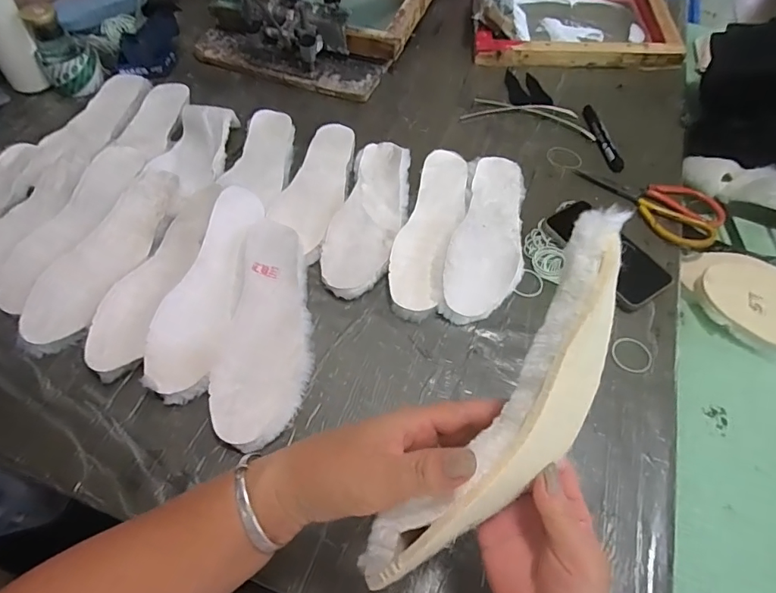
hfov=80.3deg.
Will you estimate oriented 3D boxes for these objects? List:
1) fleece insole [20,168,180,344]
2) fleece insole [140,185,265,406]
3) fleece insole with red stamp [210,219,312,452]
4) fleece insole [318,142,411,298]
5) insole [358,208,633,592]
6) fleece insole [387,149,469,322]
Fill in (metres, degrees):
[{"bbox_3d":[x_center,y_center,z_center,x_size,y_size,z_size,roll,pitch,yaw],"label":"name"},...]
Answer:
[{"bbox_3d":[-0.342,-0.062,0.564,0.080,0.014,0.260,15,61,5],"label":"fleece insole"},{"bbox_3d":[-0.208,-0.015,0.533,0.077,0.037,0.270,7,57,3],"label":"fleece insole"},{"bbox_3d":[-0.130,0.036,0.512,0.092,0.034,0.254,5,60,-1],"label":"fleece insole with red stamp"},{"bbox_3d":[-0.022,-0.116,0.620,0.088,0.018,0.268,13,61,3],"label":"fleece insole"},{"bbox_3d":[0.078,0.071,0.268,0.067,0.061,0.244,34,91,15],"label":"insole"},{"bbox_3d":[0.057,-0.096,0.598,0.070,0.029,0.271,15,58,7],"label":"fleece insole"}]

